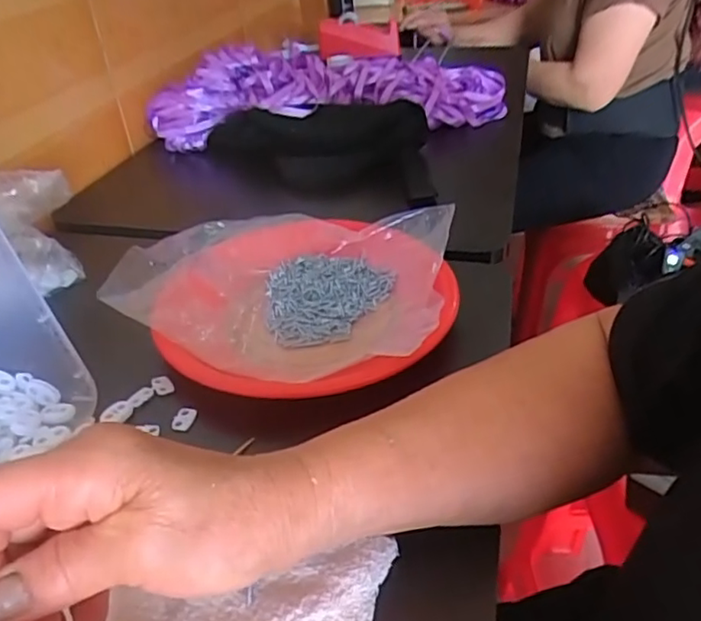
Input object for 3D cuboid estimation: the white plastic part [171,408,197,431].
[{"bbox_3d":[-0.111,0.072,0.406,0.013,0.006,0.017,3,36,12],"label":"white plastic part"}]

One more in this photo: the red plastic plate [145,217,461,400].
[{"bbox_3d":[-0.028,-0.010,0.476,0.210,0.041,0.216,-3,35,2],"label":"red plastic plate"}]

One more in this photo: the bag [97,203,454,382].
[{"bbox_3d":[-0.043,-0.027,0.489,0.227,0.056,0.206,7,37,16],"label":"bag"}]

